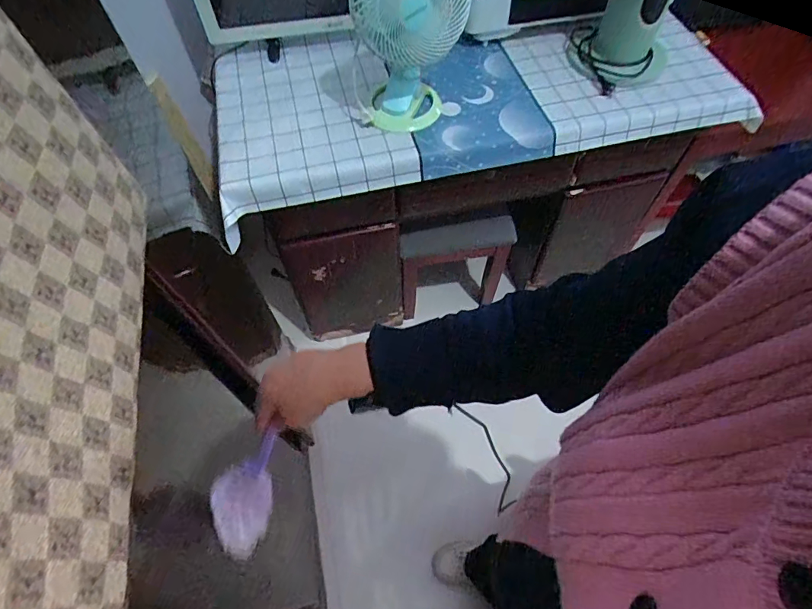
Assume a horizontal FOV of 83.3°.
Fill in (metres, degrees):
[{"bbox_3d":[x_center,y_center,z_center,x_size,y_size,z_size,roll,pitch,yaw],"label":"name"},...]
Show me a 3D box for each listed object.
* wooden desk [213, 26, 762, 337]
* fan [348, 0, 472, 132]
[{"bbox_3d":[0.164,-0.389,1.410,1.208,0.718,0.577,-12,60,-7],"label":"wooden desk"},{"bbox_3d":[0.000,-0.511,0.891,0.210,0.353,0.161,3,59,2],"label":"fan"}]

